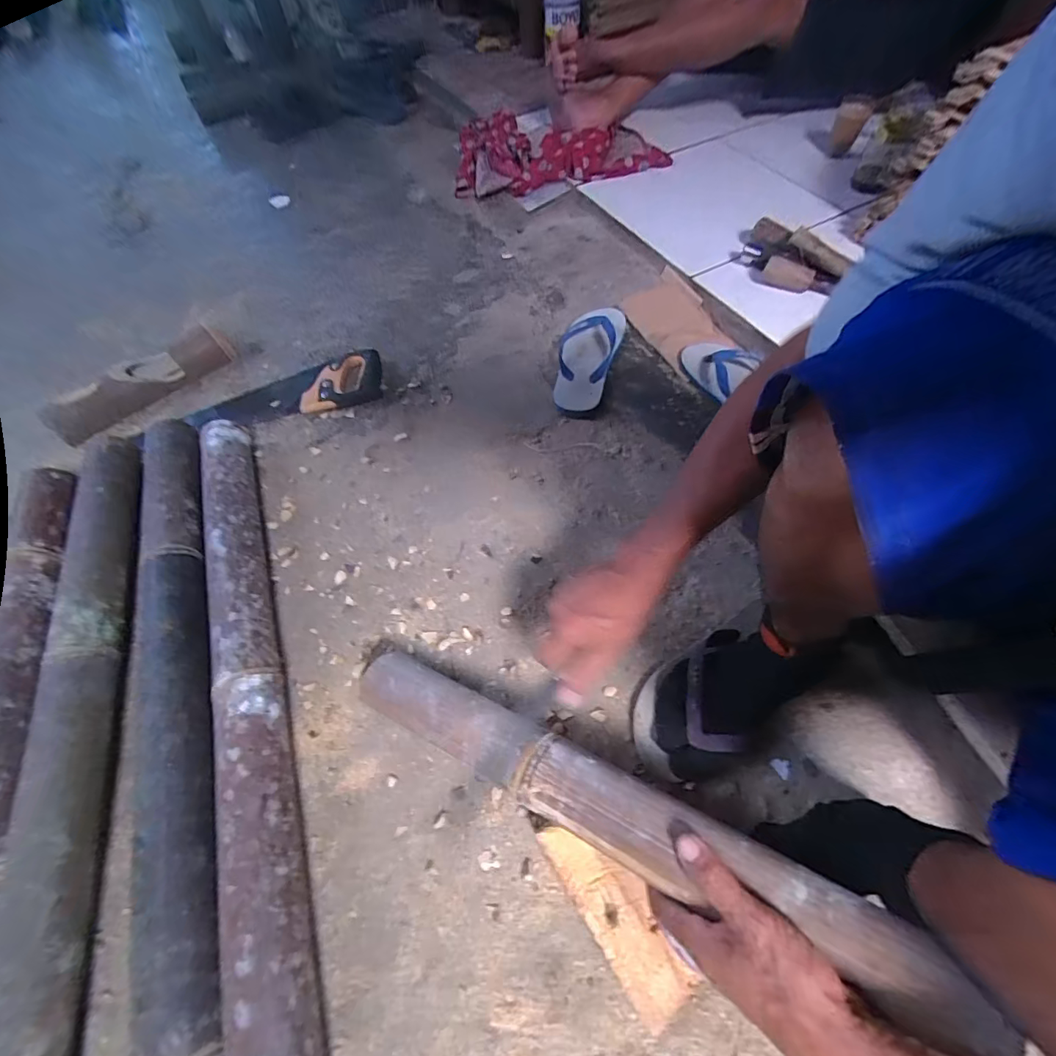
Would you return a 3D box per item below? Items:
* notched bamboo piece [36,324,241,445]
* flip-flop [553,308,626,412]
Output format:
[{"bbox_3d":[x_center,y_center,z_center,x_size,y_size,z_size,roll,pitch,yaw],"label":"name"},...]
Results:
[{"bbox_3d":[-0.651,-0.252,0.786,0.296,0.058,0.070,-41,67,-20],"label":"notched bamboo piece"},{"bbox_3d":[0.106,-0.307,0.820,0.092,0.035,0.241,17,75,13],"label":"flip-flop"}]

